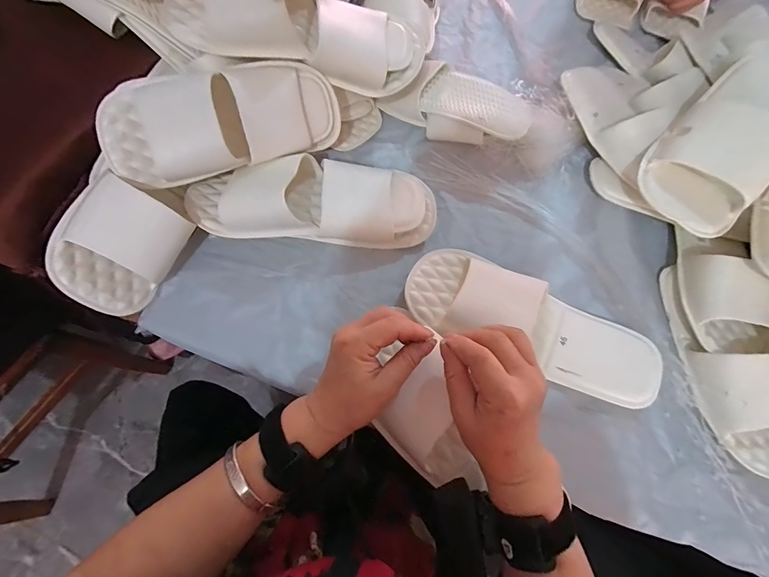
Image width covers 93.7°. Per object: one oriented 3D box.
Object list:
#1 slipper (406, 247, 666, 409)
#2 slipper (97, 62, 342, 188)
[{"bbox_3d":[0.159,0.037,0.389,0.274,0.053,0.102,25,68,8],"label":"slipper"},{"bbox_3d":[-0.171,-0.185,0.399,0.248,0.075,0.111,-27,113,-18],"label":"slipper"}]

